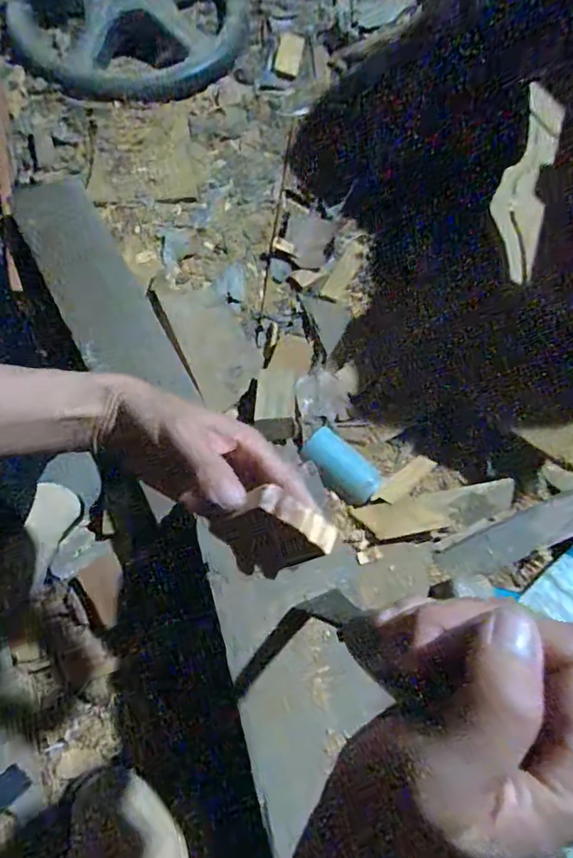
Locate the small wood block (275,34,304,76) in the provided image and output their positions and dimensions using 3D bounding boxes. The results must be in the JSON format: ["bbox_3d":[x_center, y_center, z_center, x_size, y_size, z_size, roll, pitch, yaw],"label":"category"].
[{"bbox_3d":[0.005,-0.629,0.858,0.039,0.015,0.088,9,70,-3],"label":"small wood block"}]

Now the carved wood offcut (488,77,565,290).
[{"bbox_3d":[0.253,-0.264,0.541,0.059,0.034,0.264,20,70,1],"label":"carved wood offcut"}]

